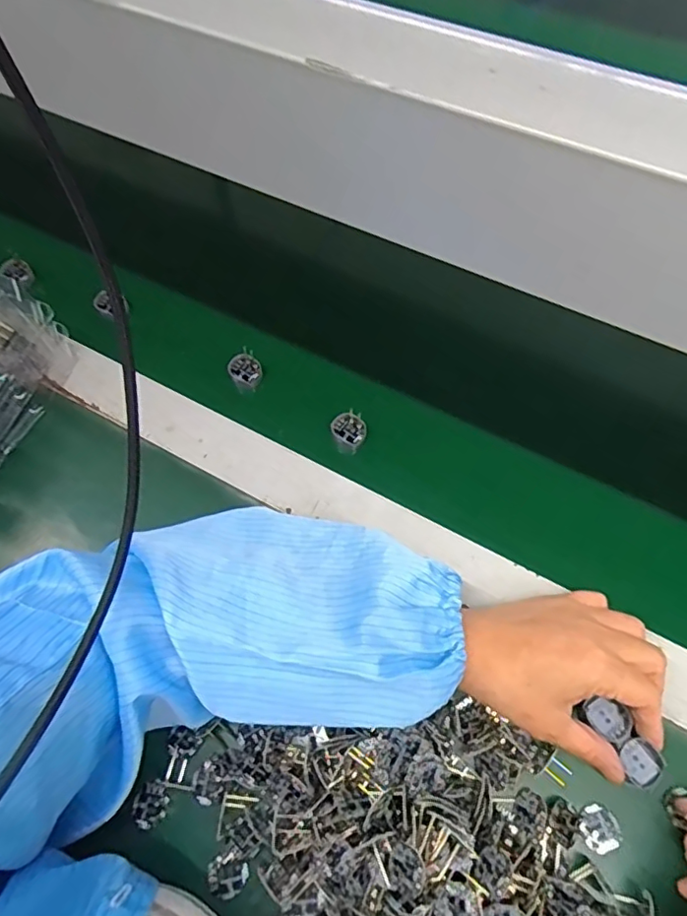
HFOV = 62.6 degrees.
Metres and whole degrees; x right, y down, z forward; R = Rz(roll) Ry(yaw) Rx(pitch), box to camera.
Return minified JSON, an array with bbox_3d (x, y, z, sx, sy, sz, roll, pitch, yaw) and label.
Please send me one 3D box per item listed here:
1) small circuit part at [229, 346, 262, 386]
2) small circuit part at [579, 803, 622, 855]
[{"bbox_3d":[-0.085,-0.078,0.494,0.029,0.027,0.007,-52,26,7],"label":"small circuit part"},{"bbox_3d":[0.156,0.224,0.342,0.024,0.004,0.025,-1,66,2],"label":"small circuit part"}]

